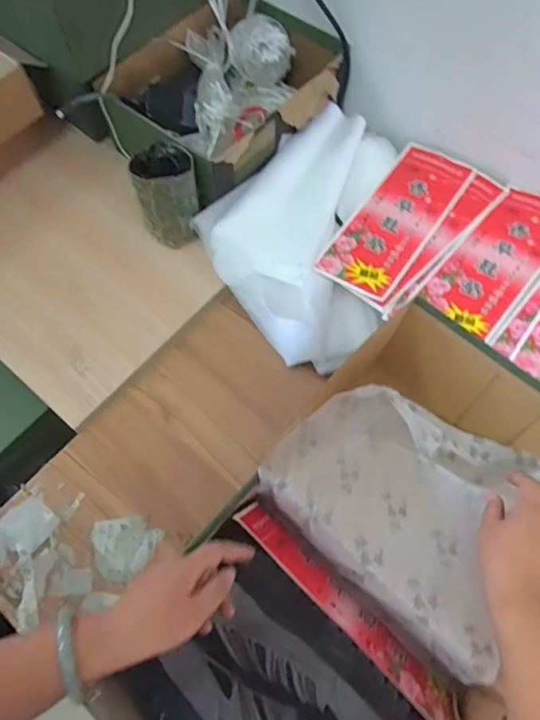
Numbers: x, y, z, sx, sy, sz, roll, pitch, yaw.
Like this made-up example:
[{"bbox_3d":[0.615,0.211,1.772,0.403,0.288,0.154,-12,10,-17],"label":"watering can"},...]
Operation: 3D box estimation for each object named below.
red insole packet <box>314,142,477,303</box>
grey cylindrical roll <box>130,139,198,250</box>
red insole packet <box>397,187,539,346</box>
[{"bbox_3d":[0.194,-0.216,0.787,0.119,0.012,0.292,31,69,15],"label":"red insole packet"},{"bbox_3d":[-0.148,-0.239,0.767,0.082,0.139,0.076,0,65,1],"label":"grey cylindrical roll"},{"bbox_3d":[0.315,-0.141,0.729,0.126,0.017,0.306,33,67,26],"label":"red insole packet"}]

